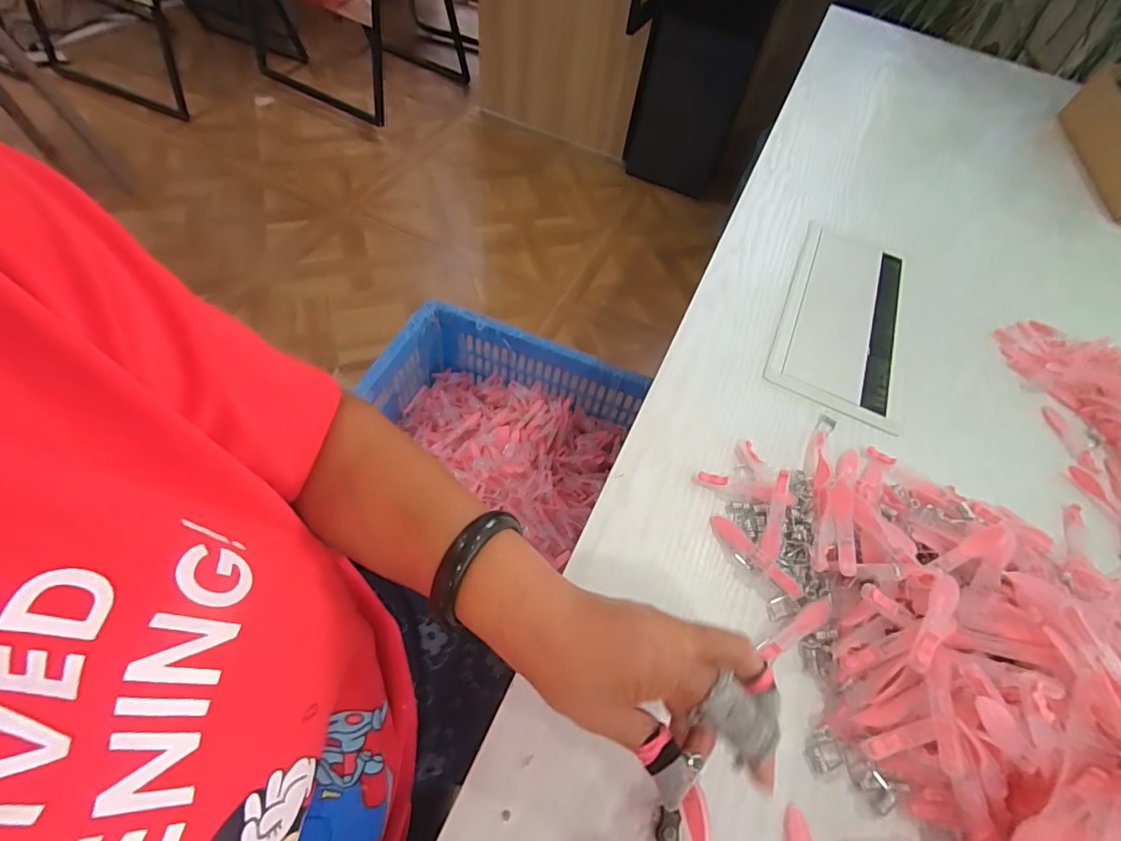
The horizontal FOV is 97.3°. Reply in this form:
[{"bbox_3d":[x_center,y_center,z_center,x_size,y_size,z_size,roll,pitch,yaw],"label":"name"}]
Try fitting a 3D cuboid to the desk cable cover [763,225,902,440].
[{"bbox_3d":[0.322,-0.127,0.560,0.128,0.006,0.307,24,58,9],"label":"desk cable cover"}]

